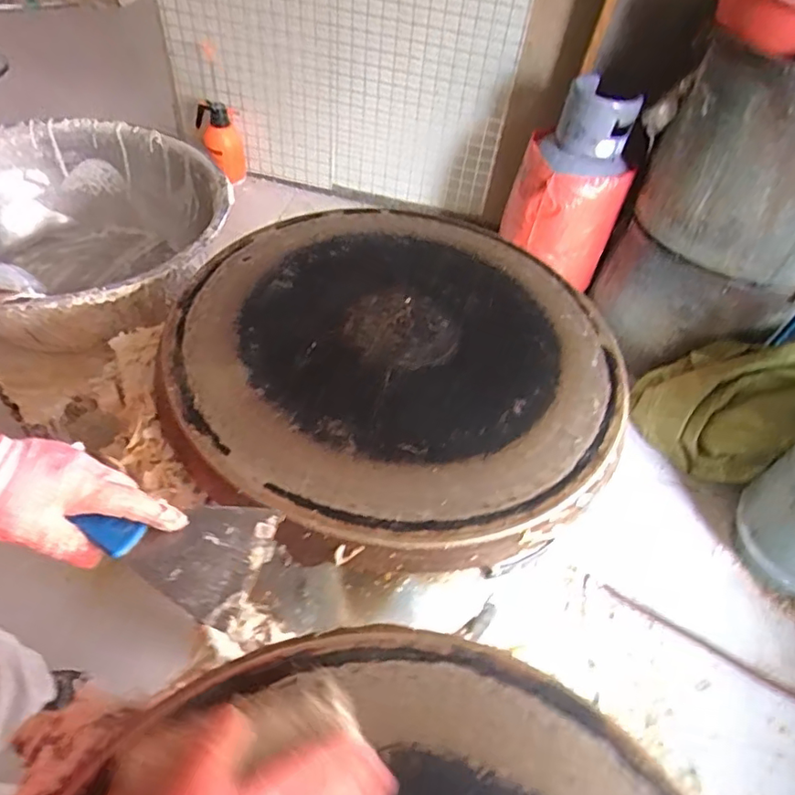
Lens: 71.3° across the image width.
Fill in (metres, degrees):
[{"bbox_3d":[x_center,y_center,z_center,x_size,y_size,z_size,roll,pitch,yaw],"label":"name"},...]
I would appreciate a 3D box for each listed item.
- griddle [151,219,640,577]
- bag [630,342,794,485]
[{"bbox_3d":[0.000,-0.057,0.727,0.552,0.054,0.568,4,50,-4],"label":"griddle"},{"bbox_3d":[0.762,0.004,1.275,0.337,0.333,0.224,28,52,15],"label":"bag"}]

